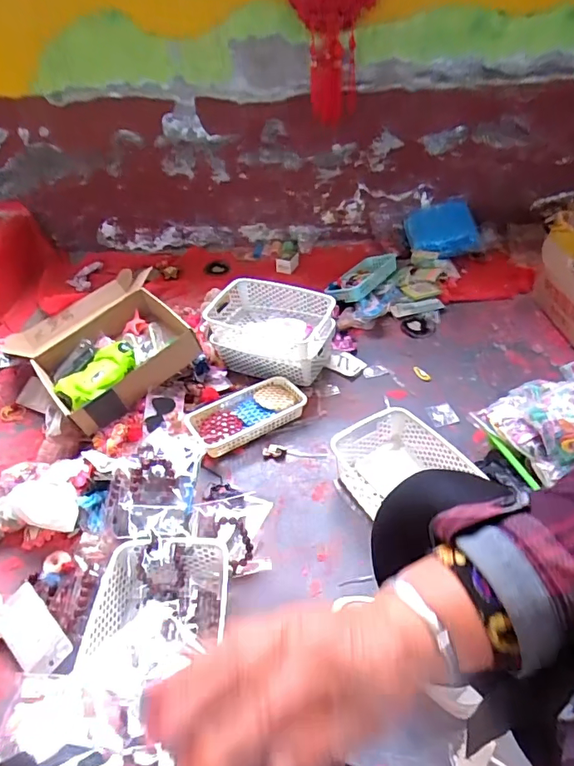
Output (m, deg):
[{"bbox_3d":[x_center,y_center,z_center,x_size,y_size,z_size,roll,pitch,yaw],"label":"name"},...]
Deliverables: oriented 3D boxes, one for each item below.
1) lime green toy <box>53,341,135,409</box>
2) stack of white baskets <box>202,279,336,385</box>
[{"bbox_3d":[-0.432,-0.024,1.108,0.137,0.037,0.202,27,49,31],"label":"lime green toy"},{"bbox_3d":[-0.049,-0.137,1.236,0.323,0.170,0.215,19,45,24],"label":"stack of white baskets"}]

